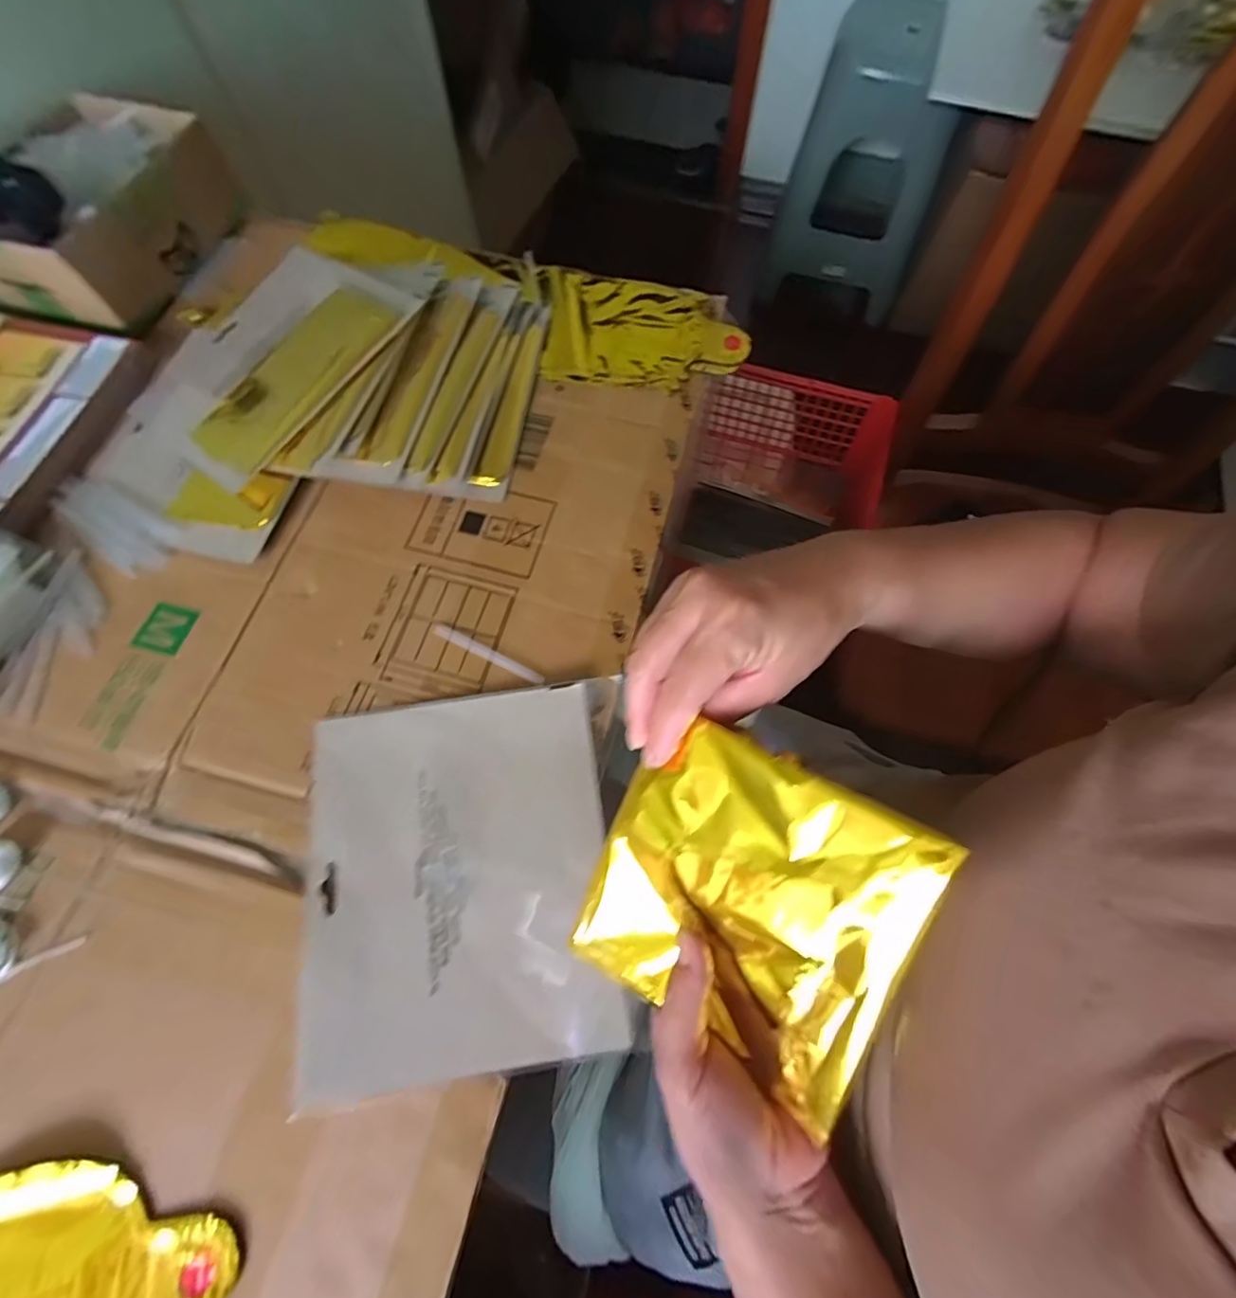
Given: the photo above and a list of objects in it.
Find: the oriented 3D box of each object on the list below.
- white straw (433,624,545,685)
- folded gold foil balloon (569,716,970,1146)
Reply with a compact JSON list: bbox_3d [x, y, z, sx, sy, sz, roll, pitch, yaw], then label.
[{"bbox_3d":[-0.084,0.003,0.360,0.081,0.004,0.008,25,71,9],"label":"white straw"},{"bbox_3d":[0.049,0.110,0.244,0.133,0.018,0.136,25,108,33],"label":"folded gold foil balloon"}]

